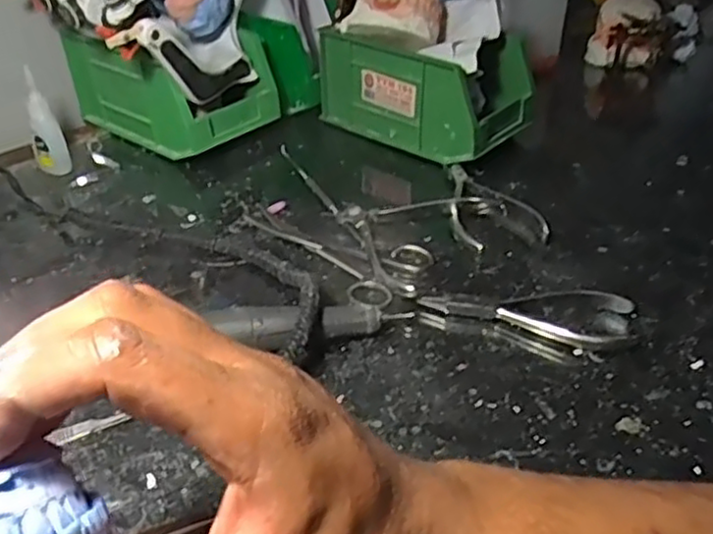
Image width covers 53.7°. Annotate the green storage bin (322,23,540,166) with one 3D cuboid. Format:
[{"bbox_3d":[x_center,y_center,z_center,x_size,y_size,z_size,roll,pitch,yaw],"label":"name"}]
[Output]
[{"bbox_3d":[0.062,-0.160,0.620,0.168,0.081,0.096,27,44,33],"label":"green storage bin"}]

